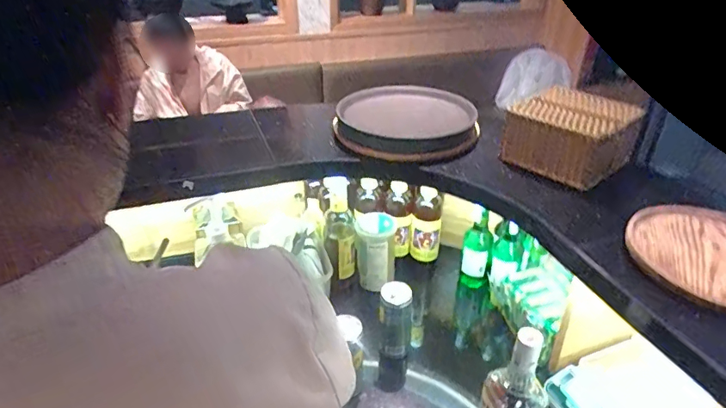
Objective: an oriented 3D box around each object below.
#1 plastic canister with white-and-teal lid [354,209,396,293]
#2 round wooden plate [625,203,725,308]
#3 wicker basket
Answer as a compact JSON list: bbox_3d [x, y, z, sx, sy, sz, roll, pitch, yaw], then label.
[{"bbox_3d":[0.022,0.100,1.077,0.092,0.148,0.087,2,32,2],"label":"plastic canister with white-and-teal lid"},{"bbox_3d":[0.482,0.064,0.658,0.226,0.019,0.211,0,32,0],"label":"round wooden plate"},{"bbox_3d":[0.361,-0.124,0.876,0.190,0.097,0.166,27,41,35],"label":"wicker basket"}]

